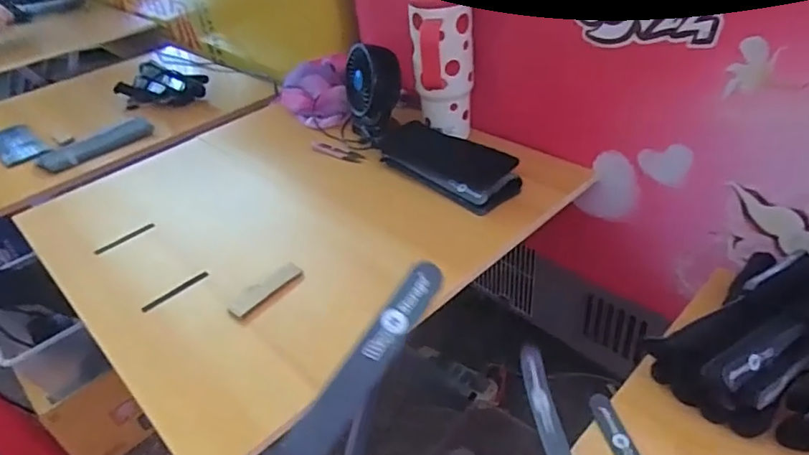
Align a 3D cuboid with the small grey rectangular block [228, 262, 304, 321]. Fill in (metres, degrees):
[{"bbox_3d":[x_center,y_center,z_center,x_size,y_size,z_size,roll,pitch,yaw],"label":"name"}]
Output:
[{"bbox_3d":[-0.150,0.068,0.592,0.027,0.013,0.094,22,46,33],"label":"small grey rectangular block"}]

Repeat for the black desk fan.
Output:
[{"bbox_3d":[-0.048,-0.220,0.878,0.090,0.130,0.129,-10,37,-3],"label":"black desk fan"}]

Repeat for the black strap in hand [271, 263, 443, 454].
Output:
[{"bbox_3d":[-0.036,0.092,0.270,0.022,0.008,0.194,34,60,9],"label":"black strap in hand"}]

